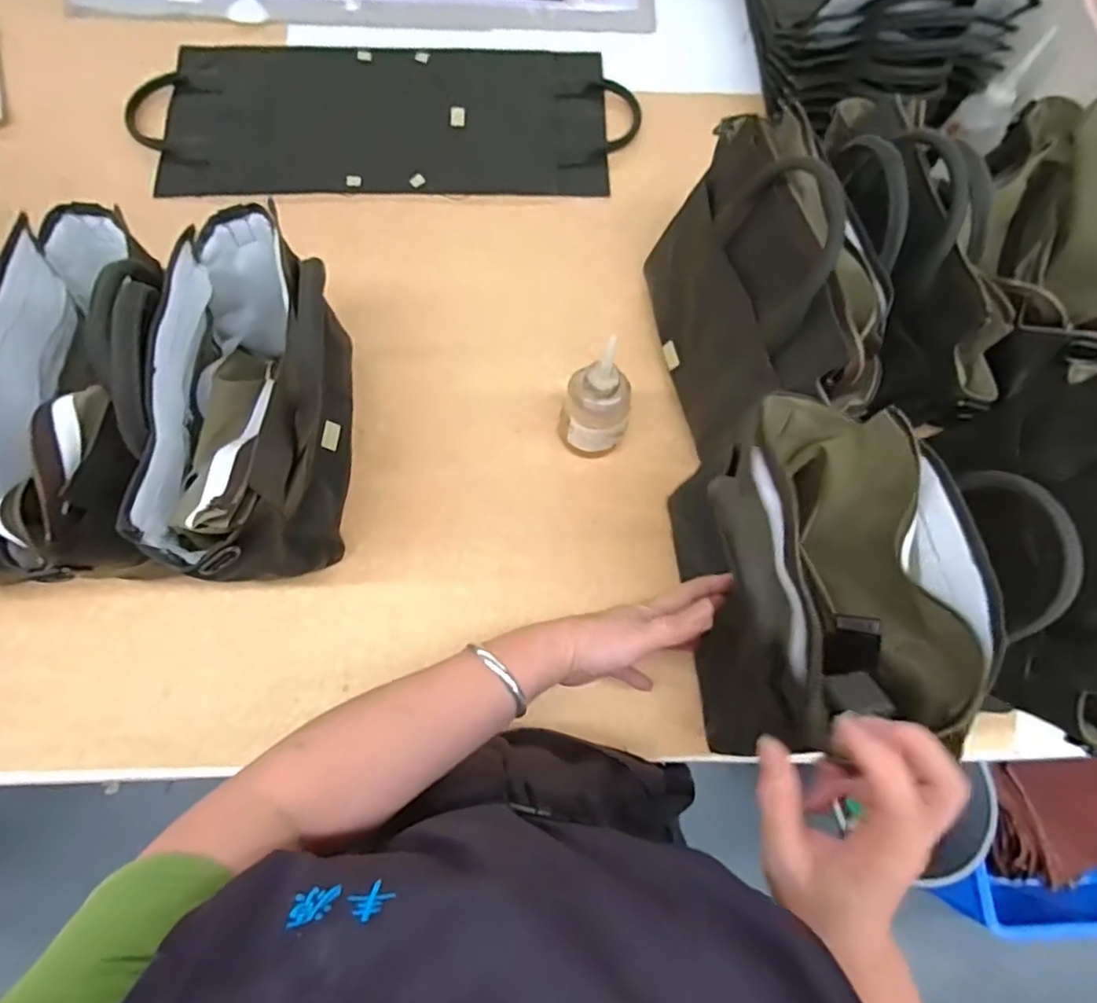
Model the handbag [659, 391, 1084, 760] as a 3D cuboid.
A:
[{"bbox_3d":[0.218,0.052,0.472,0.177,0.200,0.244,-5,73,-3],"label":"handbag"}]

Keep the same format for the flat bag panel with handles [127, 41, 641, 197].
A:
[{"bbox_3d":[-0.193,-0.476,0.761,0.562,0.014,0.241,1,74,-2],"label":"flat bag panel with handles"}]

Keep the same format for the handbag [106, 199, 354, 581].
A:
[{"bbox_3d":[-0.237,-0.087,0.508,0.123,0.234,0.298,-5,73,-4],"label":"handbag"}]

